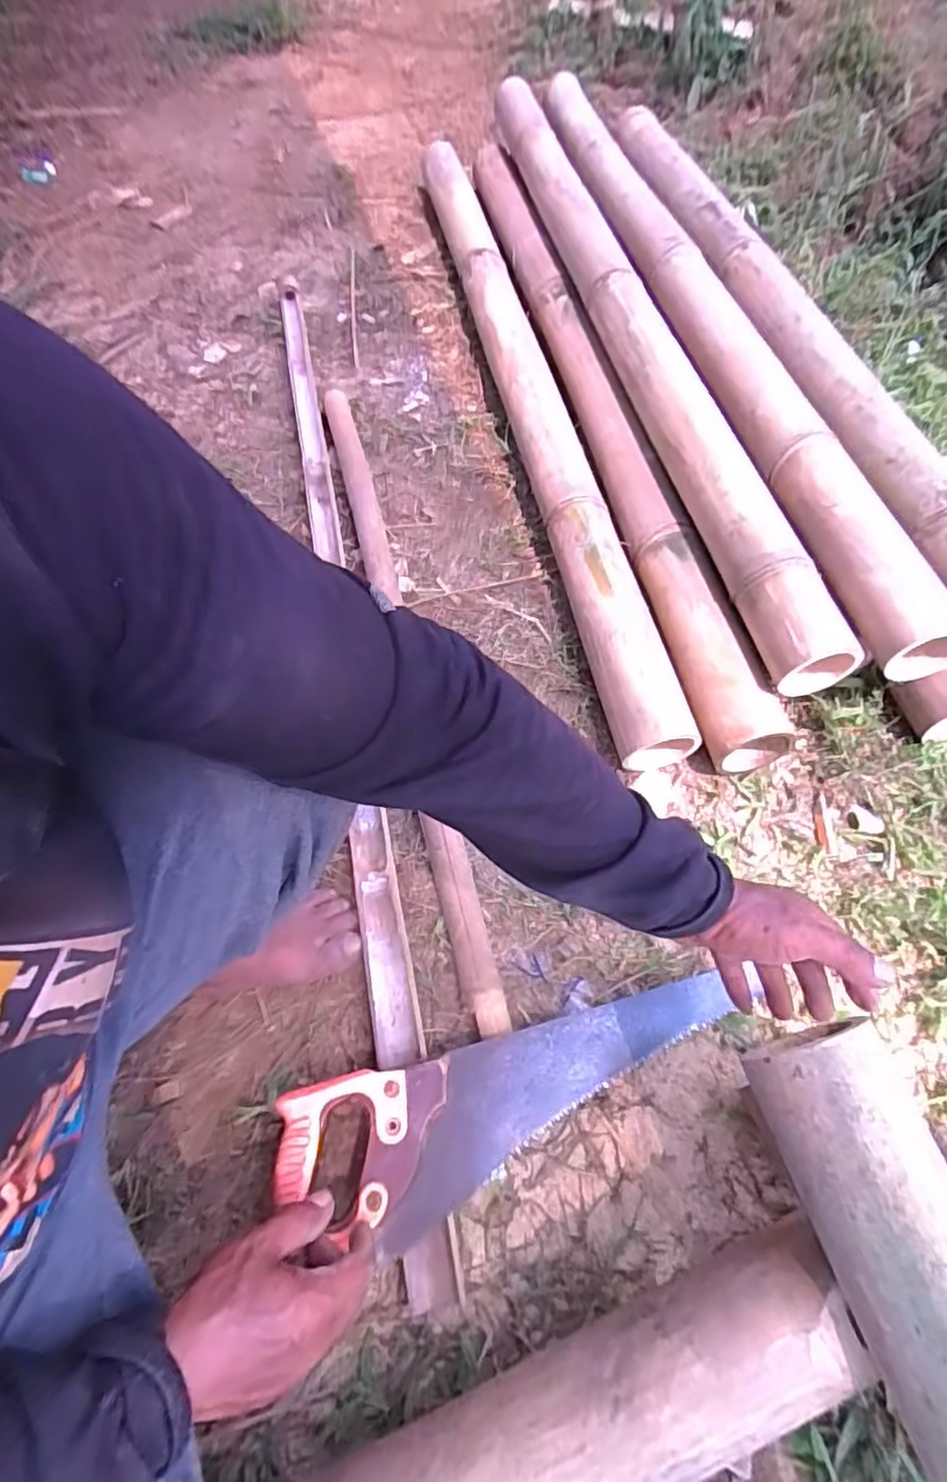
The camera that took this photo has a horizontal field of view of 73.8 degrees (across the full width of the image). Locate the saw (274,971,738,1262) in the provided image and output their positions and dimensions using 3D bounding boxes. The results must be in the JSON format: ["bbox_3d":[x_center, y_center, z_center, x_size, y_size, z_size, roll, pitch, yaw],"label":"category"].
[{"bbox_3d":[0.041,0.294,0.530,0.388,0.031,0.121,-17,61,-13],"label":"saw"}]

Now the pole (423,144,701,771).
[{"bbox_3d":[0.074,-0.520,0.968,0.088,0.101,1.257,-11,61,-3],"label":"pole"}]

